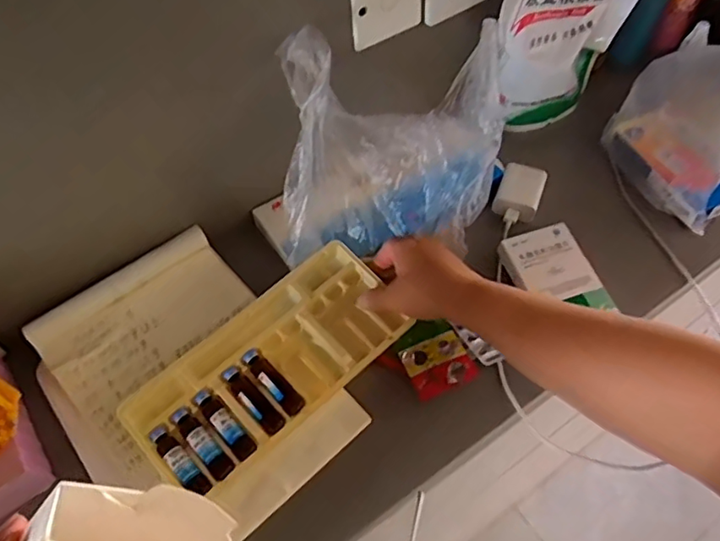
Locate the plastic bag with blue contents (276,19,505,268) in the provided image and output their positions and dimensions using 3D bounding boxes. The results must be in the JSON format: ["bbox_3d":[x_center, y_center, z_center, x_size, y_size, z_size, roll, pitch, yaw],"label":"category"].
[{"bbox_3d":[0.031,-0.112,0.522,0.199,0.200,0.072,-2,21,2],"label":"plastic bag with blue contents"}]

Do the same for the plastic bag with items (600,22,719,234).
[{"bbox_3d":[0.376,-0.156,0.599,0.174,0.102,0.171,-31,60,-18],"label":"plastic bag with items"}]

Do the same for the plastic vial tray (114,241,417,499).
[{"bbox_3d":[-0.078,0.080,0.503,0.245,0.022,0.118,-39,62,-23],"label":"plastic vial tray"}]

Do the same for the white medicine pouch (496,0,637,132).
[{"bbox_3d":[0.225,-0.262,0.617,0.167,0.208,0.055,-25,58,-15],"label":"white medicine pouch"}]

